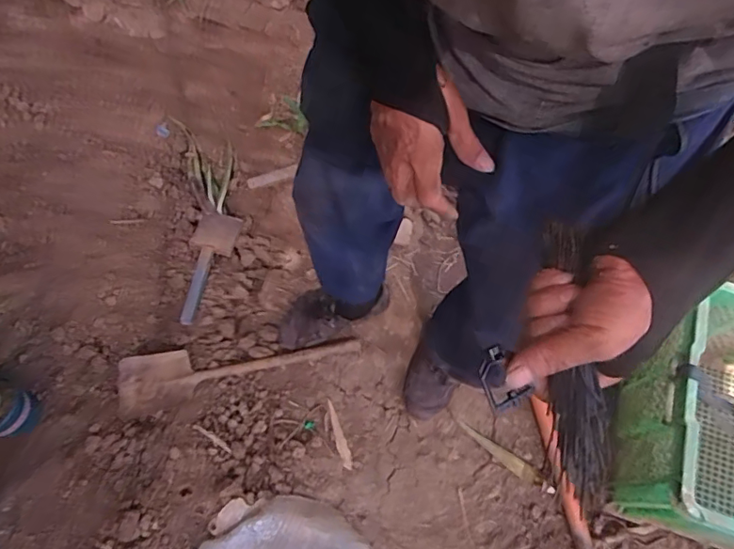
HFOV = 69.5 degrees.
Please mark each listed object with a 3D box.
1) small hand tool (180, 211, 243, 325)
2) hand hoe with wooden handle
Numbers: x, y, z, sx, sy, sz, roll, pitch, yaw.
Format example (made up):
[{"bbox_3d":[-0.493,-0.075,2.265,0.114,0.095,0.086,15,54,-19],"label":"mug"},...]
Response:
[{"bbox_3d":[-0.374,-0.032,1.222,0.110,0.033,0.319,7,51,0],"label":"small hand tool"},{"bbox_3d":[-0.266,0.185,1.121,0.497,0.054,0.119,-10,67,-12],"label":"hand hoe with wooden handle"}]

